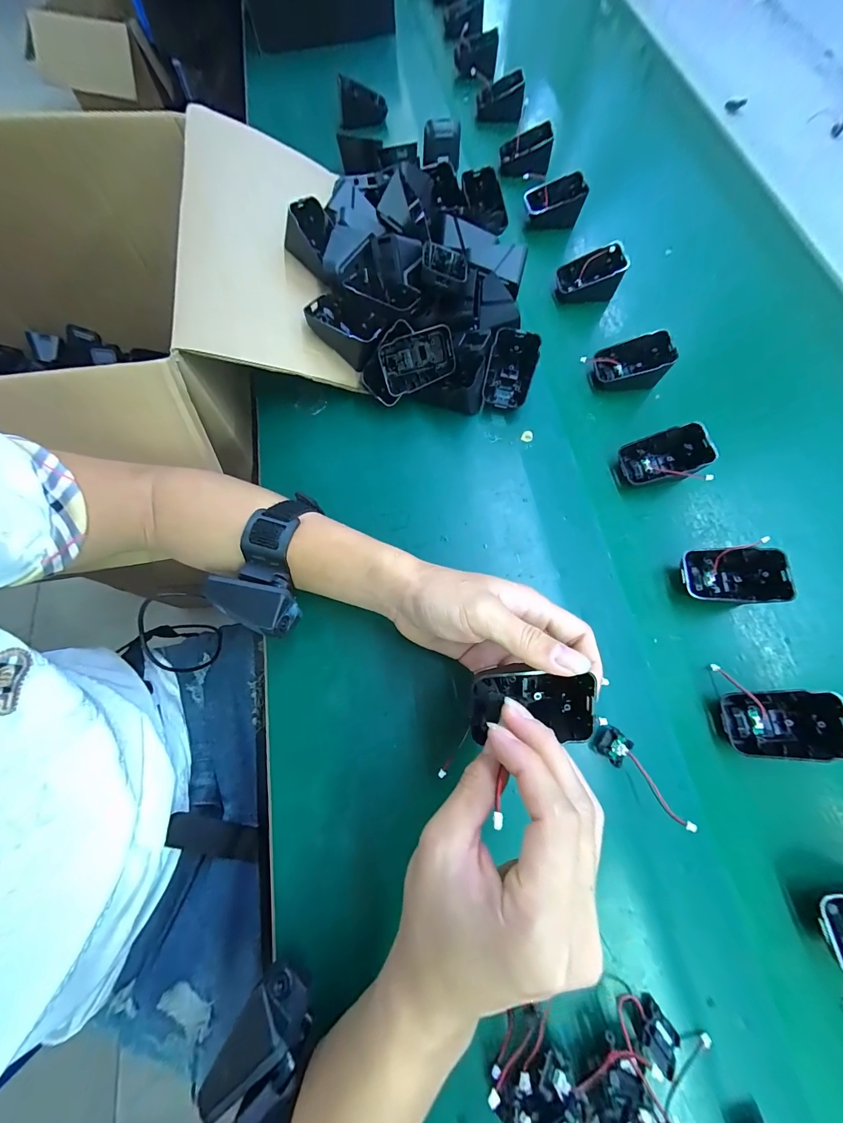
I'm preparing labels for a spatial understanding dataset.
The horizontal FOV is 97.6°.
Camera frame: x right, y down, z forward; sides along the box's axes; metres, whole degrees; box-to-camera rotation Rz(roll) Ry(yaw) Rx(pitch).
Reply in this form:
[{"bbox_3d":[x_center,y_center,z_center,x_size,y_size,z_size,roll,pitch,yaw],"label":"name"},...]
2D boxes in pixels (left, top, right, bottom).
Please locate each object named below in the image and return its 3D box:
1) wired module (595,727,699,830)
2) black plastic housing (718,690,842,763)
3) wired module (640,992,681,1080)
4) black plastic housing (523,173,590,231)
[{"bbox_3d":[0.150,0.147,0.251,0.025,0.016,0.069,-29,50,-11],"label":"wired module"},{"bbox_3d":[0.258,0.118,0.267,0.061,0.043,0.044,-2,71,-2],"label":"black plastic housing"},{"bbox_3d":[0.136,0.273,0.213,0.024,0.008,0.026,42,38,21],"label":"wired module"},{"bbox_3d":[0.162,-0.438,0.449,0.065,0.040,0.045,-1,71,-2],"label":"black plastic housing"}]

